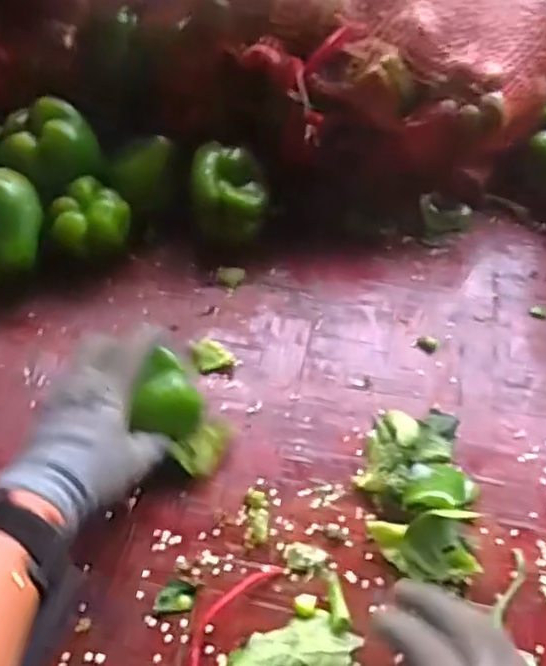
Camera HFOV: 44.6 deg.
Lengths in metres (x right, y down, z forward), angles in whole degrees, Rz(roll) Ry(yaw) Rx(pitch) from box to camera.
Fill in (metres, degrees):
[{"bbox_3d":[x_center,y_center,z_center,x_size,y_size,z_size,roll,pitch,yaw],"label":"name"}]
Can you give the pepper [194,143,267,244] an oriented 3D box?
[{"bbox_3d":[-0.041,-0.131,0.657,0.071,0.081,0.073,-4,48,-1],"label":"pepper"}]

